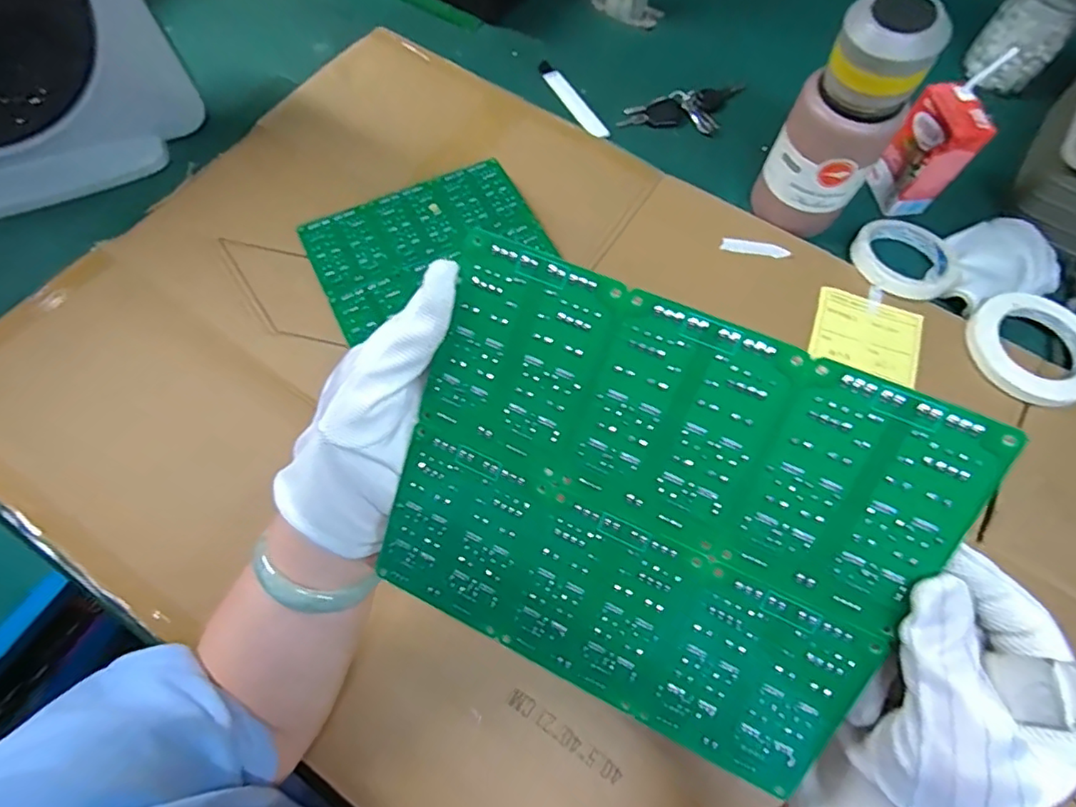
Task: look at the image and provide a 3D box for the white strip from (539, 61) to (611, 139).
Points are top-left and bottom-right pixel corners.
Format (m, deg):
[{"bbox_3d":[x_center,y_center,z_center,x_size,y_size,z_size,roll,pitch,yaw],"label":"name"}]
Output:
[{"bbox_3d":[0.038,-0.360,0.663,0.028,0.009,0.142,-28,70,-13],"label":"white strip"}]

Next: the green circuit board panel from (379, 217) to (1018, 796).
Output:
[{"bbox_3d":[0.040,0.048,0.233,0.202,0.004,0.171,24,108,13],"label":"green circuit board panel"}]

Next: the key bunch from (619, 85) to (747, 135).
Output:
[{"bbox_3d":[0.180,-0.339,0.655,0.165,0.016,0.068,-17,68,-9],"label":"key bunch"}]

